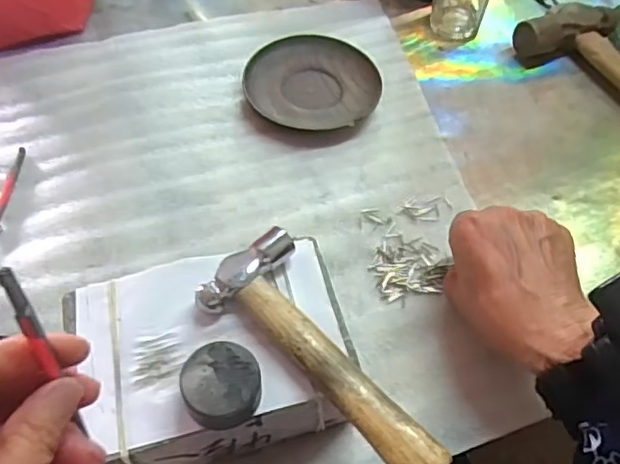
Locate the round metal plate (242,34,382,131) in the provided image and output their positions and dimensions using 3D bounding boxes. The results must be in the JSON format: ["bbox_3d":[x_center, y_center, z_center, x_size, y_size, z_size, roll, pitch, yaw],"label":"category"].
[{"bbox_3d":[0.002,-0.132,0.529,0.113,0.016,0.113,2,53,-2],"label":"round metal plate"}]

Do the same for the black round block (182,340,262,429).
[{"bbox_3d":[-0.043,0.076,0.296,0.036,0.021,0.038,2,53,-2],"label":"black round block"}]

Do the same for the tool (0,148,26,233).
[{"bbox_3d":[-0.223,-0.021,0.441,0.010,0.004,0.108,0,53,-3],"label":"tool"}]

